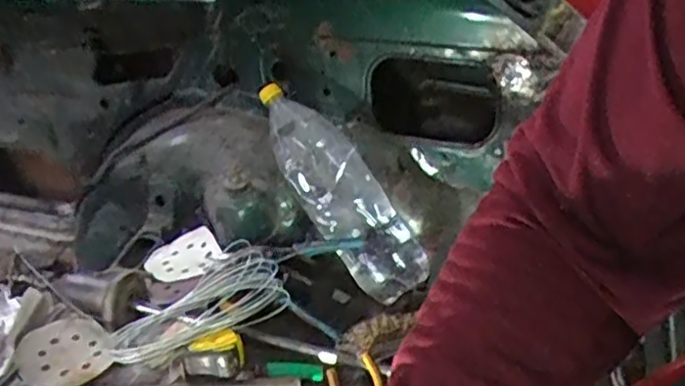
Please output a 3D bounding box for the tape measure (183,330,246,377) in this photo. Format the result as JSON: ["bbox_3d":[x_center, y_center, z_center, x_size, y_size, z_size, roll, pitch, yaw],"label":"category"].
[{"bbox_3d":[-0.149,0.191,0.780,0.065,0.030,0.052,1,33,1],"label":"tape measure"}]

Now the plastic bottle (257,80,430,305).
[{"bbox_3d":[-0.006,-0.006,0.891,0.125,0.084,0.327,-30,82,-38],"label":"plastic bottle"}]

